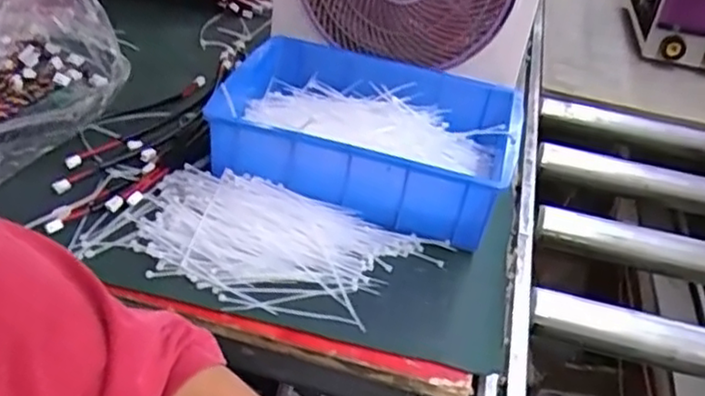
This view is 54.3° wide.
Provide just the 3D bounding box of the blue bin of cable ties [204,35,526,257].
[{"bbox_3d":[0.010,-0.064,0.717,0.300,0.094,0.202,13,36,8],"label":"blue bin of cable ties"}]

